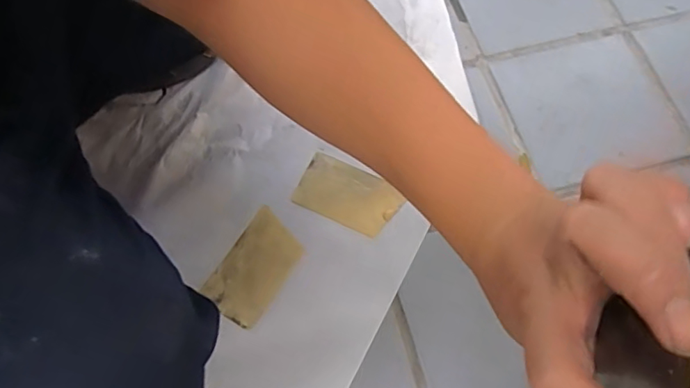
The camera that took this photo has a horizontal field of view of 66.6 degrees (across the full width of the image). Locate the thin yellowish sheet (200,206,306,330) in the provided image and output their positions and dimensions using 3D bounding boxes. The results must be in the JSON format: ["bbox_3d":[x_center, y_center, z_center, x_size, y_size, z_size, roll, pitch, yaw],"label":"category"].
[{"bbox_3d":[-0.101,0.084,0.601,0.074,0.005,0.122,31,68,10],"label":"thin yellowish sheet"}]

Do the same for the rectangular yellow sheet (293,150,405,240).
[{"bbox_3d":[0.003,0.002,0.637,0.119,0.004,0.072,24,68,9],"label":"rectangular yellow sheet"}]

